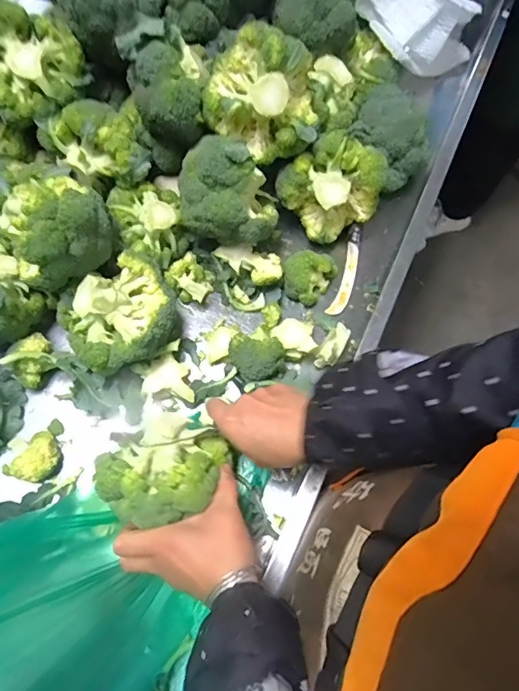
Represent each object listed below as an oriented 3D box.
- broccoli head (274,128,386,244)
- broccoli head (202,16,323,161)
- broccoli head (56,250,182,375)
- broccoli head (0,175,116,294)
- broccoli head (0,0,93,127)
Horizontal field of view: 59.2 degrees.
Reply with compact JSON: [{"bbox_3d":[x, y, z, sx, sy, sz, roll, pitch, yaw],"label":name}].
[{"bbox_3d":[0.093,-0.194,0.571,0.127,0.104,0.078,-23,71,-11],"label":"broccoli head"},{"bbox_3d":[0.008,-0.286,0.509,0.134,0.109,0.098,2,68,-2],"label":"broccoli head"},{"bbox_3d":[-0.154,-0.037,0.502,0.127,0.073,0.121,-32,73,-14],"label":"broccoli head"},{"bbox_3d":[-0.226,-0.134,0.484,0.114,0.095,0.121,1,68,-2],"label":"broccoli head"},{"bbox_3d":[-0.260,-0.320,0.507,0.103,0.076,0.110,1,68,-2],"label":"broccoli head"}]

